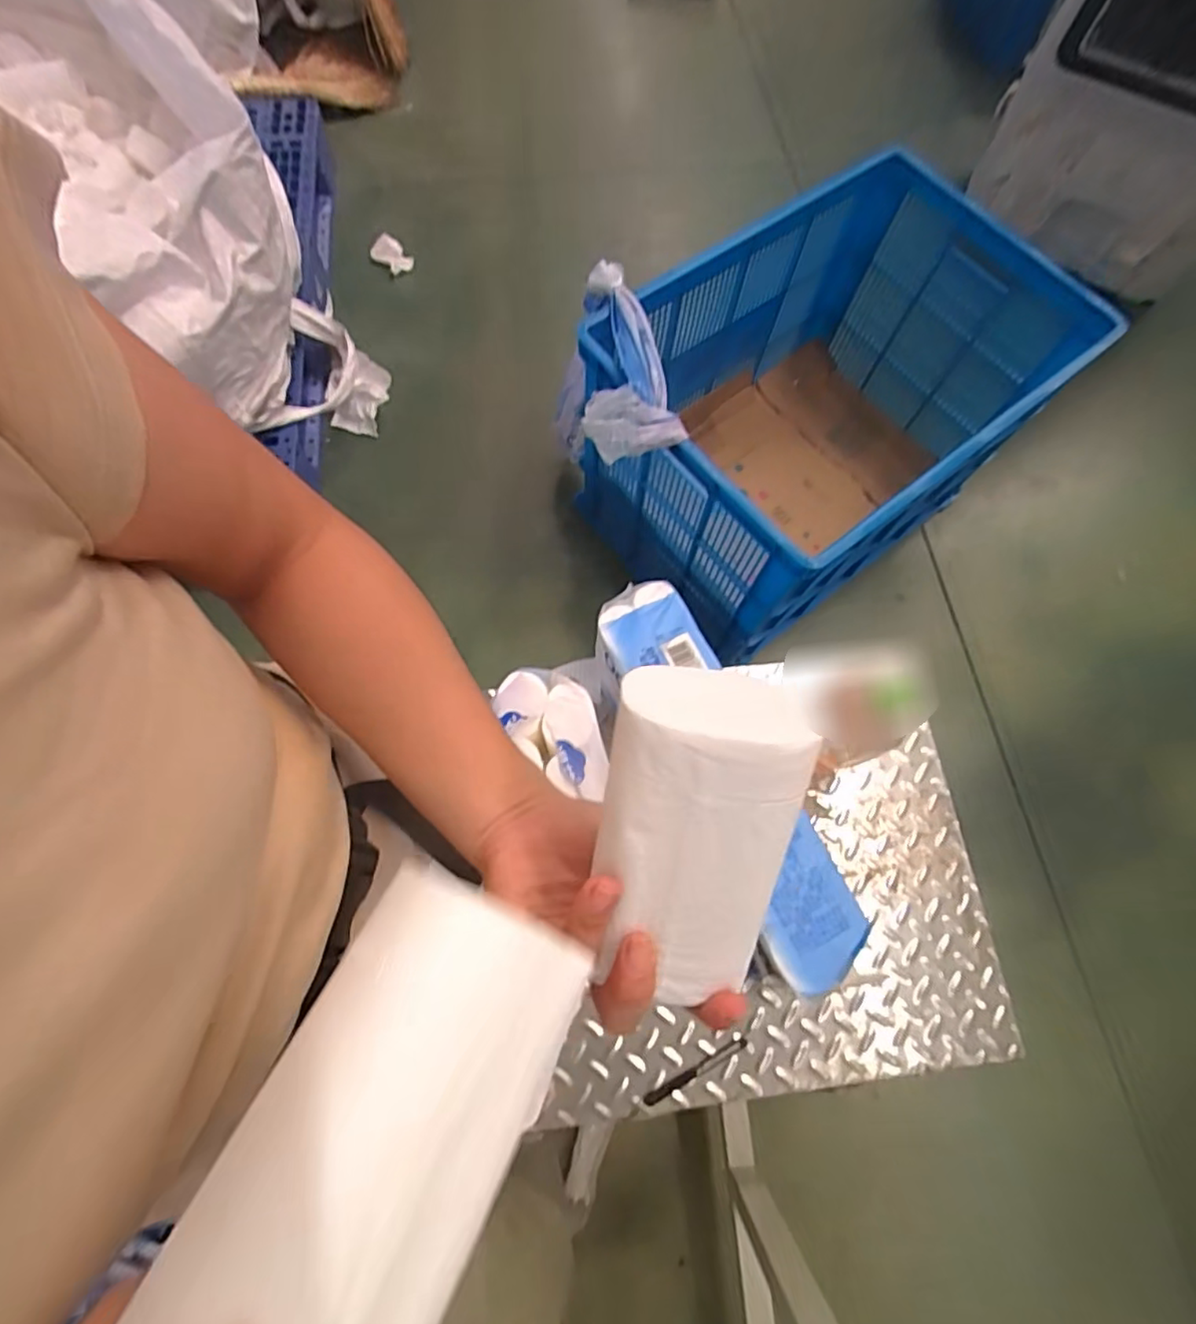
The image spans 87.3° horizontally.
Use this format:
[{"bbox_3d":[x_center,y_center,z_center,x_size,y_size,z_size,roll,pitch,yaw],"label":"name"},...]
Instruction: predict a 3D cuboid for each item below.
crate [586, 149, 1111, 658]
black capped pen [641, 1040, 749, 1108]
[{"bbox_3d":[0.402,-0.470,1.248,0.862,0.506,0.564,-37,77,-14],"label":"crate"},{"bbox_3d":[0.109,0.453,0.691,0.126,0.006,0.014,-25,74,-10],"label":"black capped pen"}]

